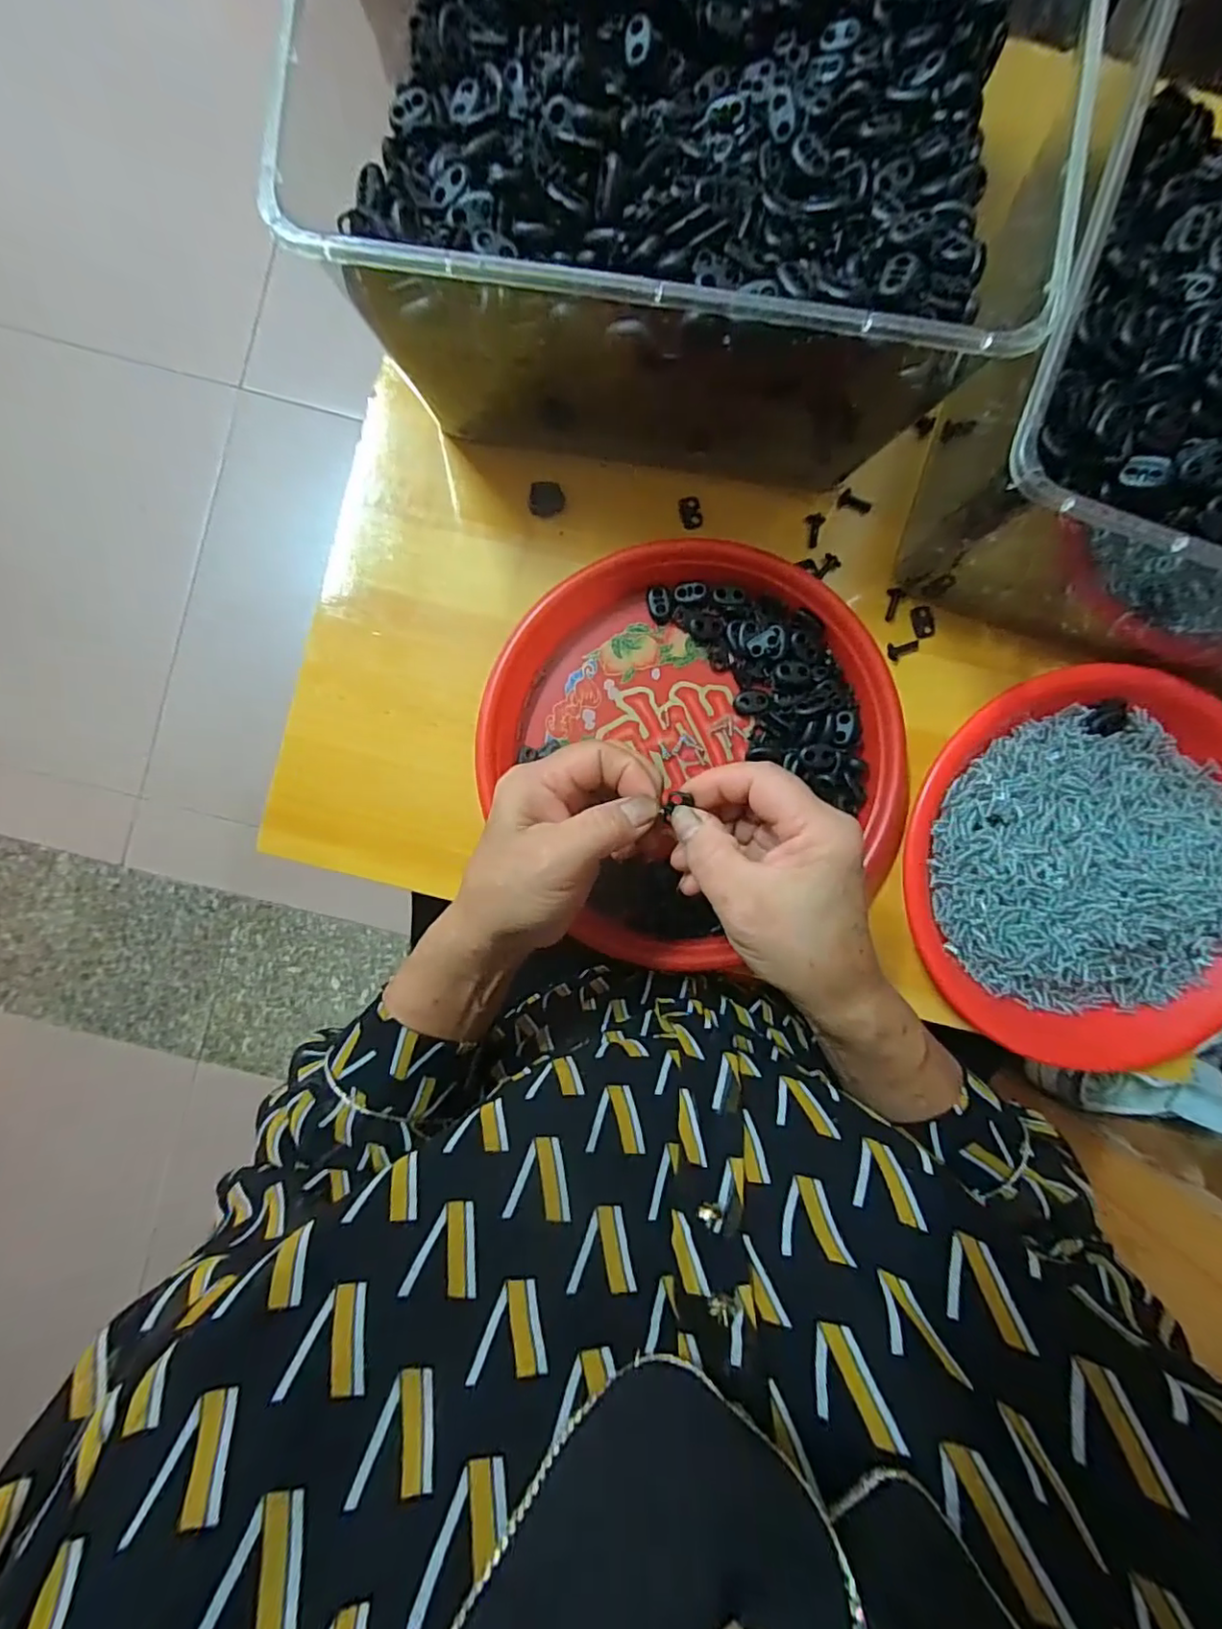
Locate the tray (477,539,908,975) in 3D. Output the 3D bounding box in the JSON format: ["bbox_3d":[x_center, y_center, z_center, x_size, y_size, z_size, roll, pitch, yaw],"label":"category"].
[{"bbox_3d":[0.051,-0.039,0.349,0.220,0.027,0.231,0,91,-1],"label":"tray"}]

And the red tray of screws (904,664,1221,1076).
[{"bbox_3d":[0.288,0.032,0.345,0.232,0.033,0.221,24,90,-1],"label":"red tray of screws"}]

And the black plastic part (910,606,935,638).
[{"bbox_3d":[0.191,-0.117,0.363,0.013,0.004,0.018,-19,91,-1],"label":"black plastic part"}]

